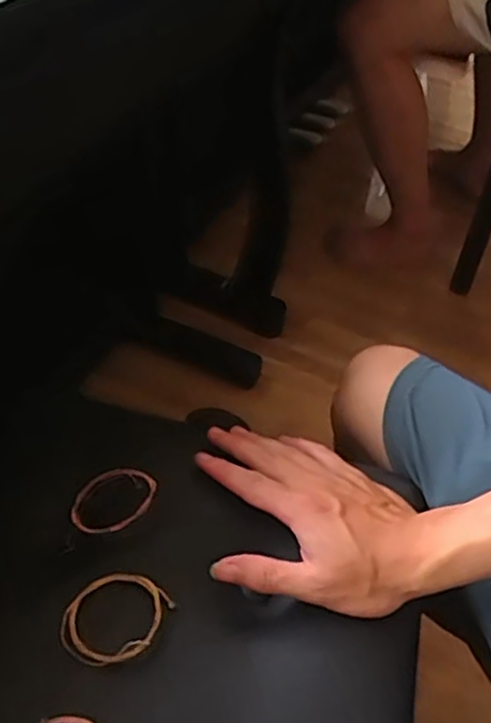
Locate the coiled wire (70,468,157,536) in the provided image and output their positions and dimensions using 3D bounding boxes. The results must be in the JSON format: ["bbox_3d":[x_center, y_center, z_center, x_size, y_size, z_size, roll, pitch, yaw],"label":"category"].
[{"bbox_3d":[-0.087,0.091,0.459,0.058,0.005,0.050,-30,39,-9],"label":"coiled wire"}]

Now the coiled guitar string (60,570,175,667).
[{"bbox_3d":[-0.075,0.146,0.403,0.052,0.013,0.058,24,51,16],"label":"coiled guitar string"}]

